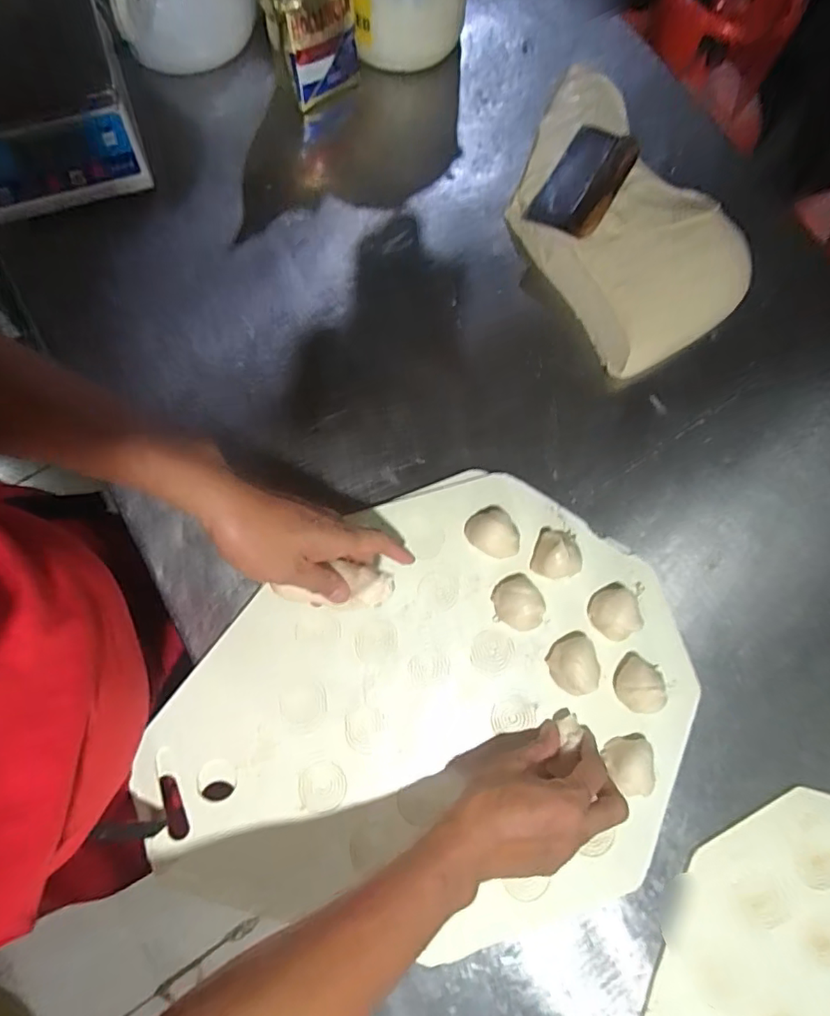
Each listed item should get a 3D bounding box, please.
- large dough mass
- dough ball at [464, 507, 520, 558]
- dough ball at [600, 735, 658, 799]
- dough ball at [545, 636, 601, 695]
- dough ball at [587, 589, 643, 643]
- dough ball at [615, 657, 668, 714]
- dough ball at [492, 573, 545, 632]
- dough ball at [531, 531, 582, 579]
[{"bbox_3d":[0.219,-0.343,0.622,0.205,0.056,0.361,-33,78,-7],"label":"large dough mass"},{"bbox_3d":[0.078,0.024,0.523,0.053,0.029,0.045,43,81,10],"label":"dough ball"},{"bbox_3d":[0.192,0.229,0.472,0.044,0.030,0.047,0,77,1],"label":"dough ball"},{"bbox_3d":[0.150,0.149,0.505,0.044,0.031,0.048,0,77,1],"label":"dough ball"},{"bbox_3d":[0.190,0.101,0.510,0.039,0.027,0.045,-13,77,-2],"label":"dough ball"},{"bbox_3d":[0.212,0.168,0.502,0.042,0.031,0.044,0,77,1],"label":"dough ball"},{"bbox_3d":[0.098,0.090,0.514,0.043,0.035,0.052,-8,77,-1],"label":"dough ball"},{"bbox_3d":[0.138,0.044,0.522,0.045,0.033,0.046,0,77,1],"label":"dough ball"}]

